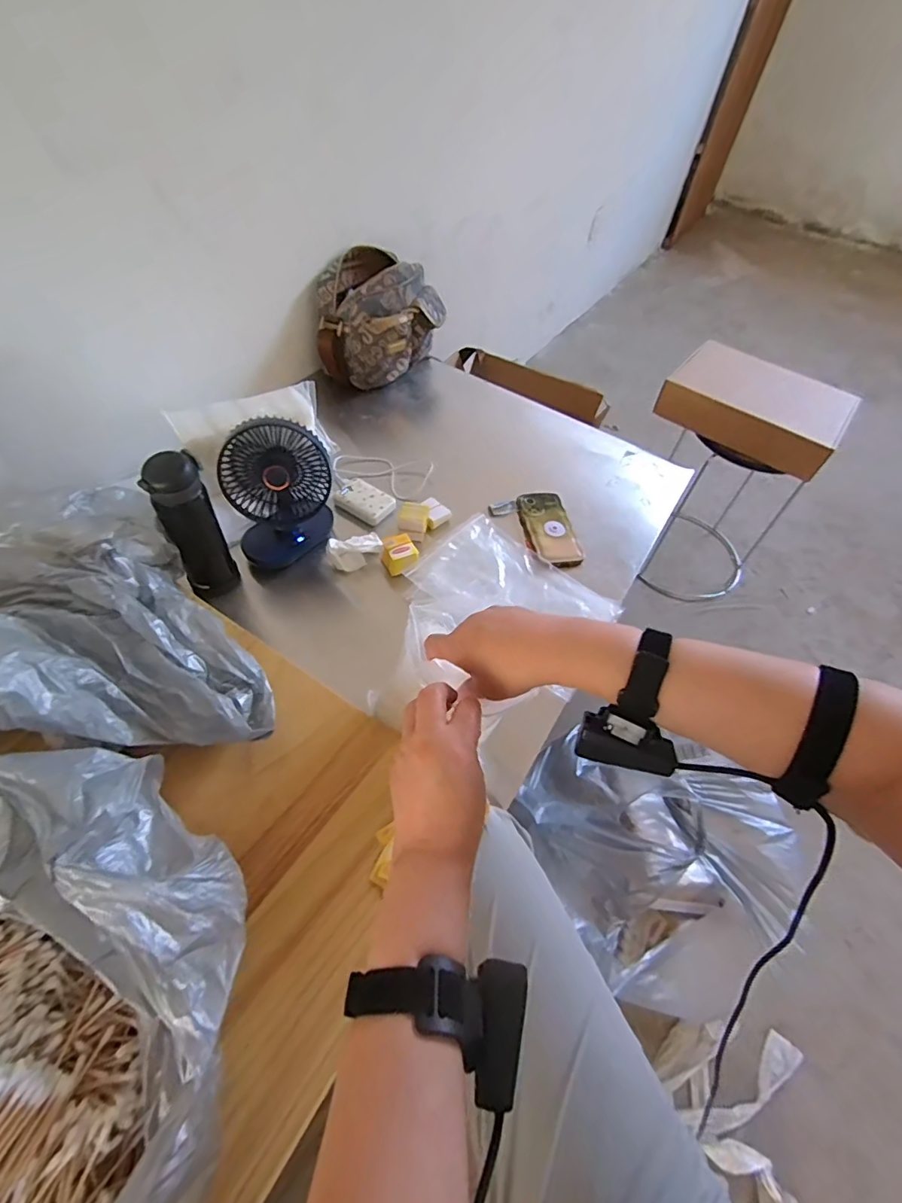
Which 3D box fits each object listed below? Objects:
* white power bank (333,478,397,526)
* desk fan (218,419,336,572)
[{"bbox_3d":[-0.146,-0.170,0.856,0.104,0.021,0.070,33,57,17],"label":"white power bank"},{"bbox_3d":[-0.253,-0.160,0.737,0.145,0.202,0.090,-31,62,-25],"label":"desk fan"}]

